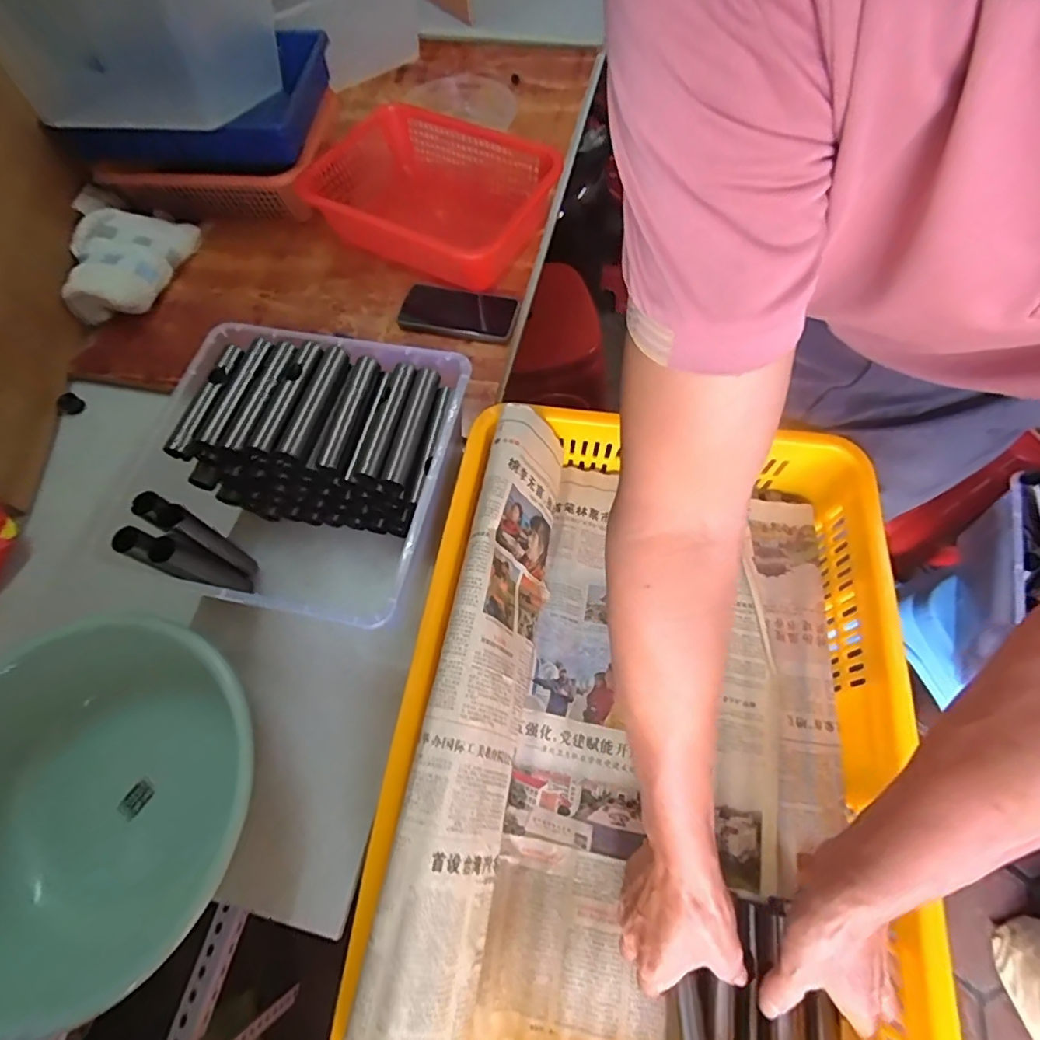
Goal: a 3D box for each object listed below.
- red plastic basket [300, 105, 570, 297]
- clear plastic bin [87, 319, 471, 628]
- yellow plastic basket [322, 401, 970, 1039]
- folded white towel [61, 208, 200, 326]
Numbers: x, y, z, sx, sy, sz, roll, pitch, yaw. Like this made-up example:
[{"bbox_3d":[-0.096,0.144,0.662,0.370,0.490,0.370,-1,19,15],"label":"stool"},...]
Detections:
[{"bbox_3d":[-0.117,-0.499,0.796,0.327,0.096,0.256,27,68,14],"label":"red plastic basket"},{"bbox_3d":[-0.223,-0.041,0.587,0.309,0.153,0.298,15,66,9],"label":"clear plastic bin"},{"bbox_3d":[0.116,0.178,0.474,0.412,0.126,0.582,7,65,6],"label":"yellow plastic basket"},{"bbox_3d":[-0.574,-0.382,0.771,0.101,0.070,0.207,12,66,8],"label":"folded white towel"}]

